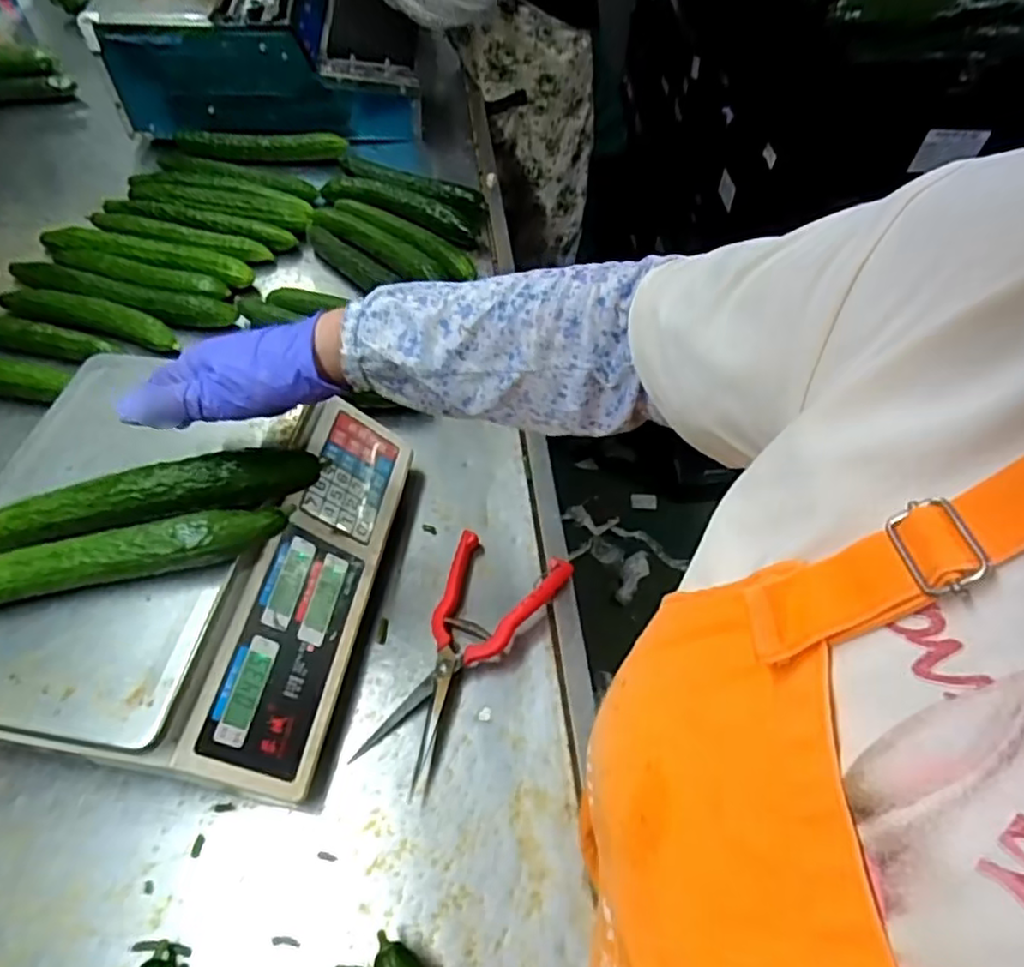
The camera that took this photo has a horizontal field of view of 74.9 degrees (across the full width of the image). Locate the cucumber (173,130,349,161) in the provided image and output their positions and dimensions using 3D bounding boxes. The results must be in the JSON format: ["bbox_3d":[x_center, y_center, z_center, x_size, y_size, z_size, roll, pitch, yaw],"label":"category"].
[{"bbox_3d":[-0.368,-0.493,0.971,0.250,0.030,0.040,7,55,4],"label":"cucumber"}]

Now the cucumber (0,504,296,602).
[{"bbox_3d":[-0.271,0.046,0.467,0.219,0.028,0.033,-10,56,-7],"label":"cucumber"}]

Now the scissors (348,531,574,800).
[{"bbox_3d":[-0.050,0.138,0.558,0.108,0.033,0.219,27,59,18],"label":"scissors"}]

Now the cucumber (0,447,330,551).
[{"bbox_3d":[-0.269,0.008,0.490,0.245,0.034,0.037,-13,56,-9],"label":"cucumber"}]

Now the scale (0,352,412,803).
[{"bbox_3d":[-0.271,0.060,0.559,0.298,0.122,0.337,7,55,5],"label":"scale"}]

